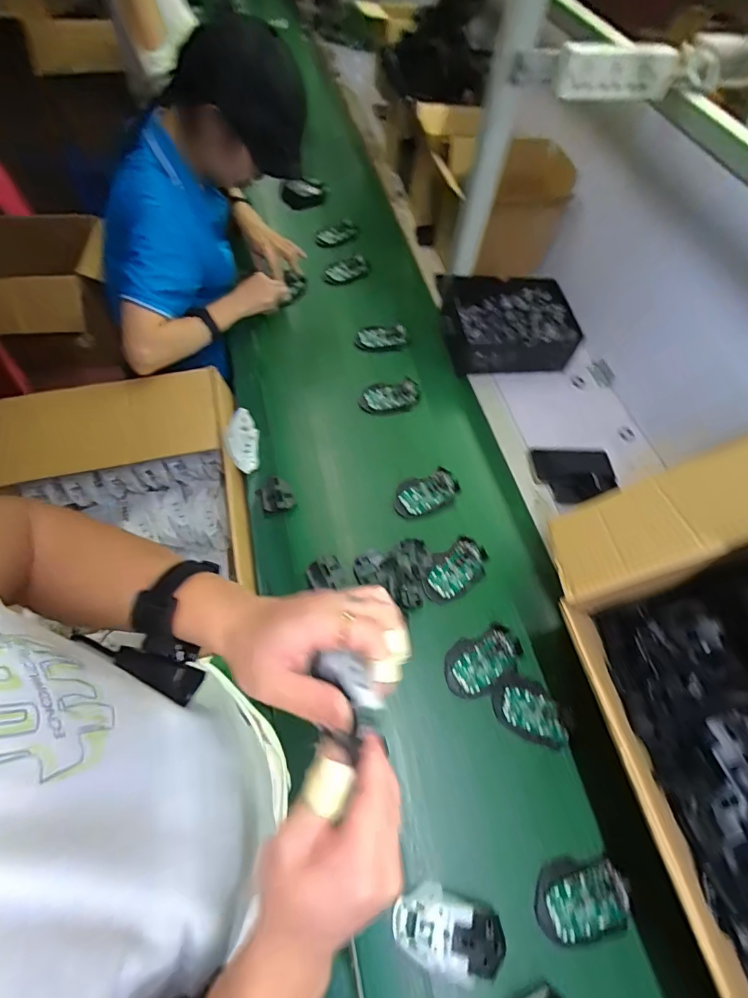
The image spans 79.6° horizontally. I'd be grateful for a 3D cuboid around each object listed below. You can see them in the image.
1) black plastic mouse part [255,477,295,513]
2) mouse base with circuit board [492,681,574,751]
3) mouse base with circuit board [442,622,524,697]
[{"bbox_3d":[-0.161,-0.005,0.734,0.051,0.023,0.062,-19,61,-16],"label":"black plastic mouse part"},{"bbox_3d":[0.210,0.285,0.599,0.101,0.014,0.070,27,60,12],"label":"mouse base with circuit board"},{"bbox_3d":[0.154,0.221,0.620,0.116,0.019,0.071,-21,62,-17],"label":"mouse base with circuit board"}]

